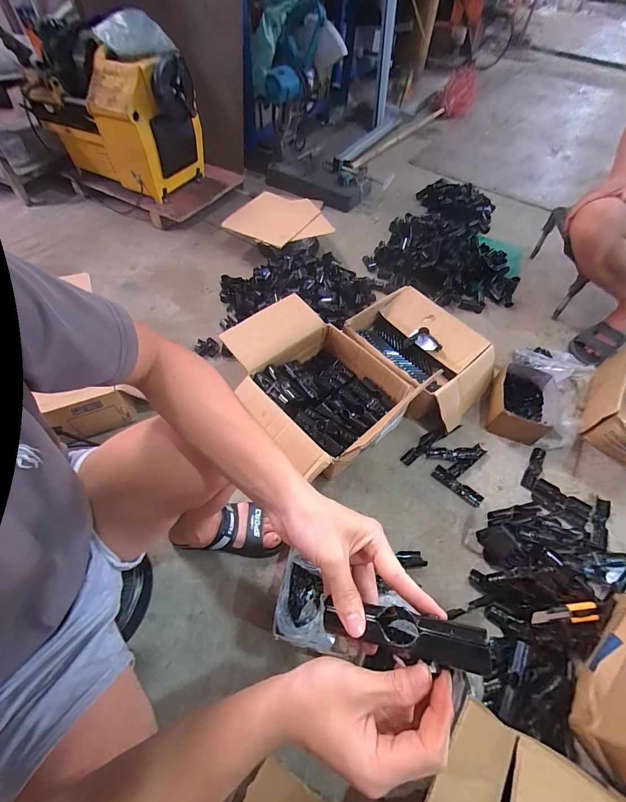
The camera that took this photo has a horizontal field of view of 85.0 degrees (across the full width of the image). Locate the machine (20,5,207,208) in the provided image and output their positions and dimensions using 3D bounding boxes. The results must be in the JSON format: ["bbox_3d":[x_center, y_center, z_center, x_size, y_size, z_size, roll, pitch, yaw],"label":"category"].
[{"bbox_3d":[-0.703,-1.070,1.262,0.572,0.425,0.294,24,59,12],"label":"machine"}]

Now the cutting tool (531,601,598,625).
[{"bbox_3d":[0.497,0.419,0.672,0.150,0.020,0.032,-3,58,-5],"label":"cutting tool"}]

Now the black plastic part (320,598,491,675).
[{"bbox_3d":[0.072,0.189,0.281,0.128,0.018,0.030,1,54,23],"label":"black plastic part"}]

